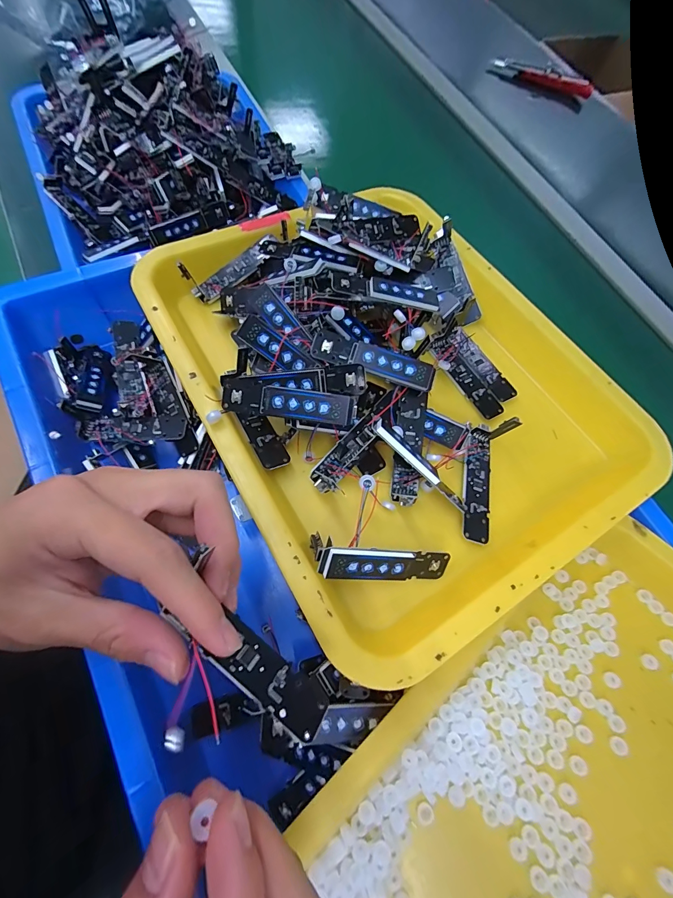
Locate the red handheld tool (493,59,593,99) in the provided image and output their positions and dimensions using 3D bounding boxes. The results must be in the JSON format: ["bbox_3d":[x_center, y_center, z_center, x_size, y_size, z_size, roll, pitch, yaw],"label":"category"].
[{"bbox_3d":[0.371,-0.669,0.657,0.177,0.022,0.024,22,64,8],"label":"red handheld tool"}]

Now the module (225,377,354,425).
[{"bbox_3d":[-0.029,-0.028,0.219,0.077,0.012,0.020,12,98,6],"label":"module"}]

